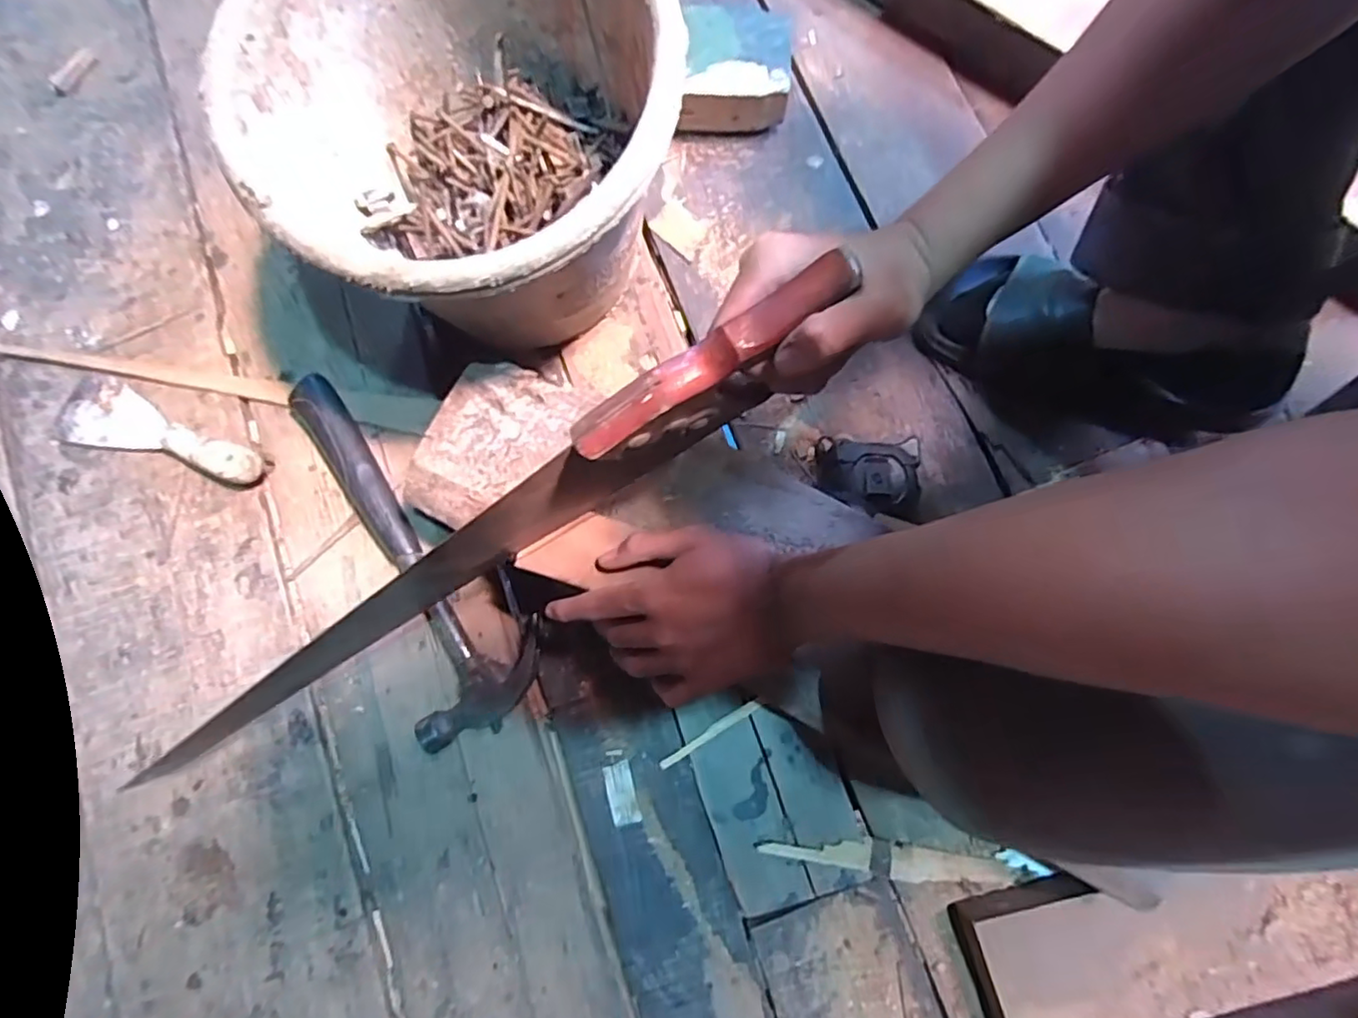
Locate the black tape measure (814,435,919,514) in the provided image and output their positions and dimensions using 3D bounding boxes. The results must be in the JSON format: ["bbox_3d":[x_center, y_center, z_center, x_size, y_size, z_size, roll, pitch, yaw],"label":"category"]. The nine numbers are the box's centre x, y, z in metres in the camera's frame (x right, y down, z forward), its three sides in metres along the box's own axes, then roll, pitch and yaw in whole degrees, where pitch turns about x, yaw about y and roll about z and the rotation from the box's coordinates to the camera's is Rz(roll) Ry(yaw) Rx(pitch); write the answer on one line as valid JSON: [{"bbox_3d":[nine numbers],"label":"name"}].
[{"bbox_3d":[0.149,-0.027,0.514,0.071,0.042,0.061,10,80,2],"label":"black tape measure"}]

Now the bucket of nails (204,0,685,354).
[{"bbox_3d":[-0.138,-0.246,0.470,0.272,0.212,0.264,0,77,0],"label":"bucket of nails"}]

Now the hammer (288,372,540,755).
[{"bbox_3d":[-0.211,0.024,0.519,0.109,0.034,0.315,-27,81,-5],"label":"hammer"}]

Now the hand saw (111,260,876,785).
[{"bbox_3d":[-0.119,0.030,0.375,0.497,0.084,0.032,-33,81,17],"label":"hand saw"}]

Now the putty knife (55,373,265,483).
[{"bbox_3d":[-0.436,-0.061,0.533,0.192,0.023,0.060,21,80,4],"label":"putty knife"}]

